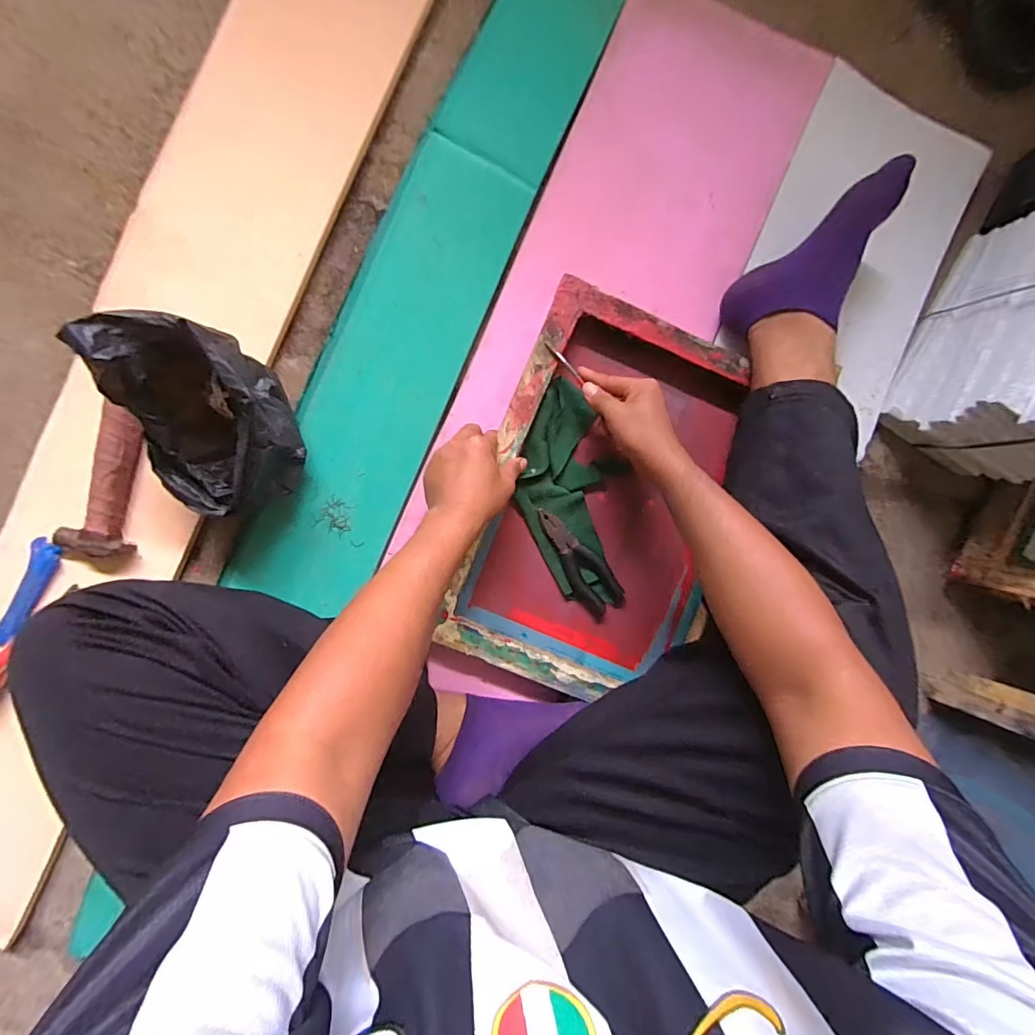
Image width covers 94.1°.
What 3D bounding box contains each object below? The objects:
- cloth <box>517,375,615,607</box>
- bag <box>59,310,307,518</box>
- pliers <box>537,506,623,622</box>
[{"bbox_3d":[0.054,-0.032,0.609,0.099,0.014,0.266,-4,94,-6],"label":"cloth"},{"bbox_3d":[-0.326,-0.100,0.508,0.138,0.159,0.187,-20,93,-5],"label":"bag"},{"bbox_3d":[0.079,0.055,0.609,0.054,0.014,0.153,-32,96,-4],"label":"pliers"}]

